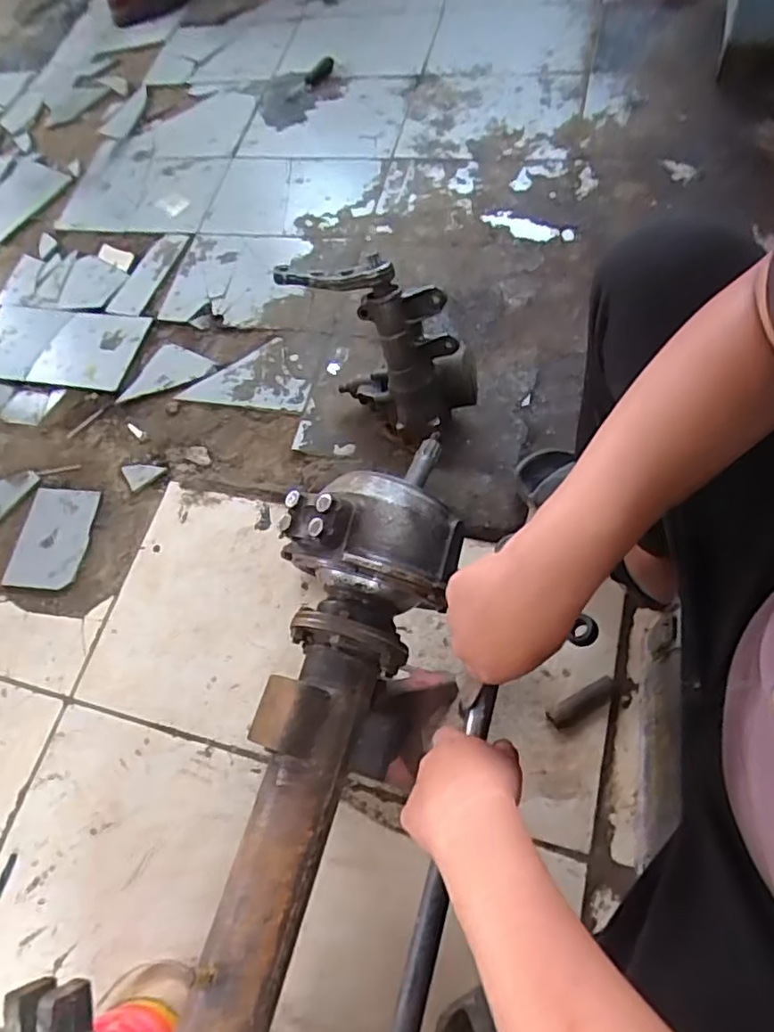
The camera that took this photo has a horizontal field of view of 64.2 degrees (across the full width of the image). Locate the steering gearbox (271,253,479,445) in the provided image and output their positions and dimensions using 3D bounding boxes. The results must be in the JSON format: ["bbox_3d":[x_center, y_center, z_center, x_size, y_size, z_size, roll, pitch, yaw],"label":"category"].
[{"bbox_3d":[-0.004,-0.286,0.993,0.199,0.346,0.160,-34,37,6],"label":"steering gearbox"}]

